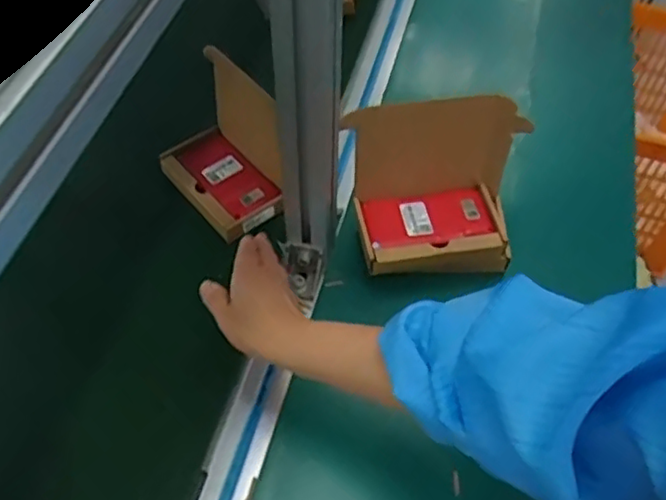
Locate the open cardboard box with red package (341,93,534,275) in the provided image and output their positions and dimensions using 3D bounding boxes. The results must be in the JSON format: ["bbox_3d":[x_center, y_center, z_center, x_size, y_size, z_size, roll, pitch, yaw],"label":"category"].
[{"bbox_3d":[0.100,-0.071,0.624,0.158,0.130,0.164,-4,55,-5],"label":"open cardboard box with red package"}]

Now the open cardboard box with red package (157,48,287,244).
[{"bbox_3d":[-0.114,-0.108,0.666,0.100,0.112,0.150,-33,62,-22],"label":"open cardboard box with red package"}]

